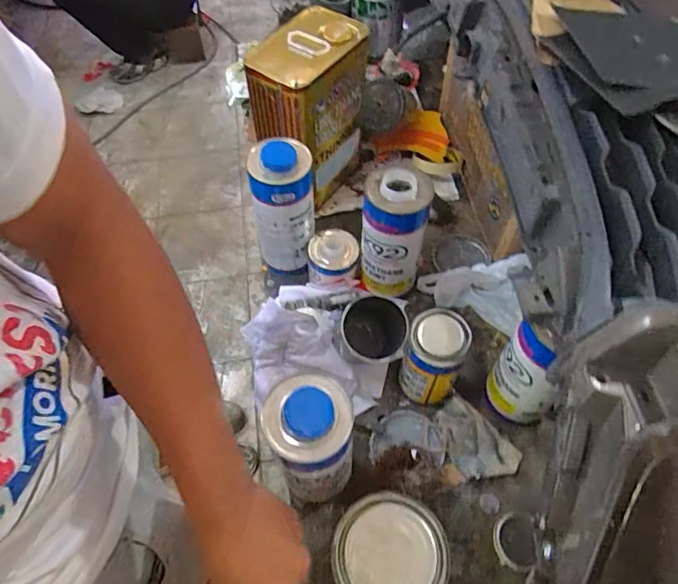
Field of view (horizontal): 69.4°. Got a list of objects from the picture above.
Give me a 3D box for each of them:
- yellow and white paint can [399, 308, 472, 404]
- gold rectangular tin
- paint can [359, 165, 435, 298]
[{"bbox_3d":[0.113,0.083,0.600,0.064,0.130,0.068,-1,58,1],"label":"yellow and white paint can"},{"bbox_3d":[-0.040,-0.266,0.764,0.118,0.255,0.172,28,63,17],"label":"gold rectangular tin"},{"bbox_3d":[0.072,-0.075,0.660,0.080,0.184,0.074,-1,58,1],"label":"paint can"}]

